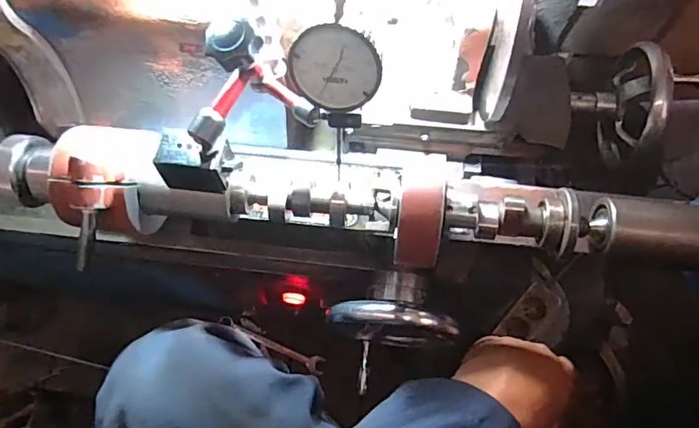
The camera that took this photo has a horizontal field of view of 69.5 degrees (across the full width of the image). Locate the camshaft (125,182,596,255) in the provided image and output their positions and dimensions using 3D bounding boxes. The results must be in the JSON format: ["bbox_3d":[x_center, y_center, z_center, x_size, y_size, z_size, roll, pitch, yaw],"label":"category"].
[{"bbox_3d":[0.027,-0.005,0.376,0.319,0.050,0.040,6,70,4],"label":"camshaft"}]

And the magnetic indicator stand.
[{"bbox_3d":[-0.079,-0.063,0.344,0.072,0.057,0.120,41,111,15],"label":"magnetic indicator stand"}]

